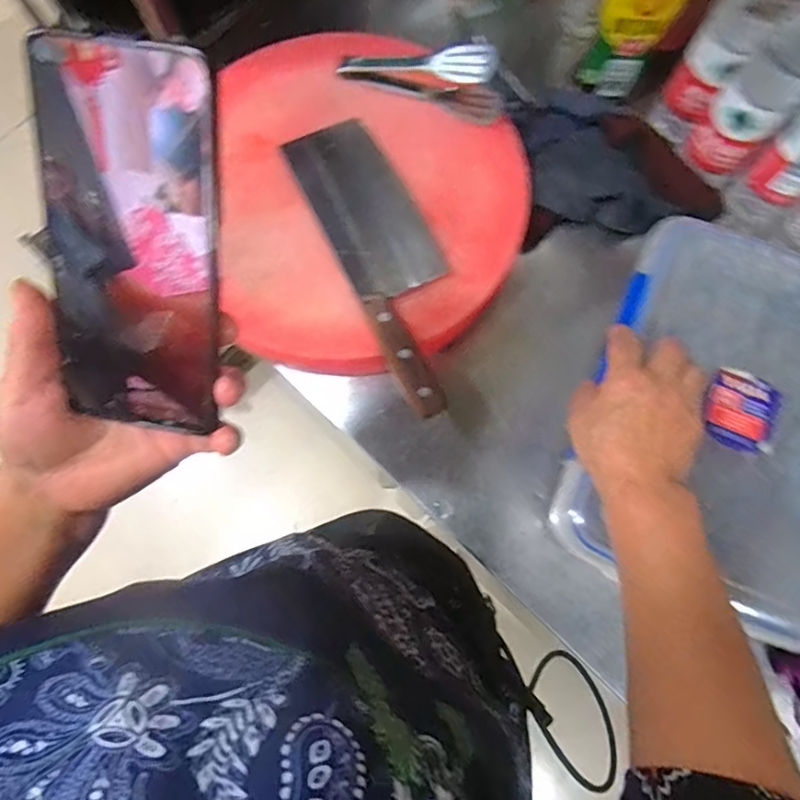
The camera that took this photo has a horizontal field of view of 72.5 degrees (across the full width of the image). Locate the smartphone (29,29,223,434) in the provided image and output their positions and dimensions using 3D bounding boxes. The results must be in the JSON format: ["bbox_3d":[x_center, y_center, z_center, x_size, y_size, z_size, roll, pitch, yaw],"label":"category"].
[{"bbox_3d":[-0.115,-0.063,0.235,0.075,0.009,0.157,10,114,2],"label":"smartphone"}]

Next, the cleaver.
[{"bbox_3d":[-0.013,-0.145,0.521,0.090,0.022,0.324,-24,77,-7],"label":"cleaver"}]

